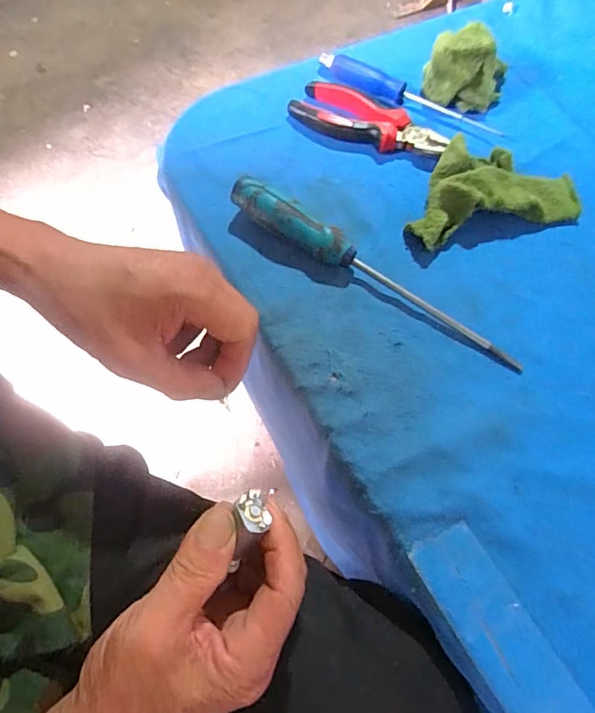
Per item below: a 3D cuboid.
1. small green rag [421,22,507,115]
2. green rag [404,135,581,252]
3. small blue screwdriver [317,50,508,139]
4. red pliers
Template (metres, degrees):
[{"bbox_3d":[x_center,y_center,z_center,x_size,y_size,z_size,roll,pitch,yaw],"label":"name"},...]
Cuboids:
[{"bbox_3d":[0.162,-0.276,0.458,0.075,0.054,0.070,20,65,7],"label":"small green rag"},{"bbox_3d":[0.157,-0.142,0.403,0.152,0.033,0.085,-14,65,-9],"label":"green rag"},{"bbox_3d":[0.104,-0.247,0.460,0.184,0.014,0.025,30,67,12],"label":"small blue screwdriver"},{"bbox_3d":[0.065,-0.213,0.442,0.141,0.019,0.052,30,67,12],"label":"red pliers"}]

